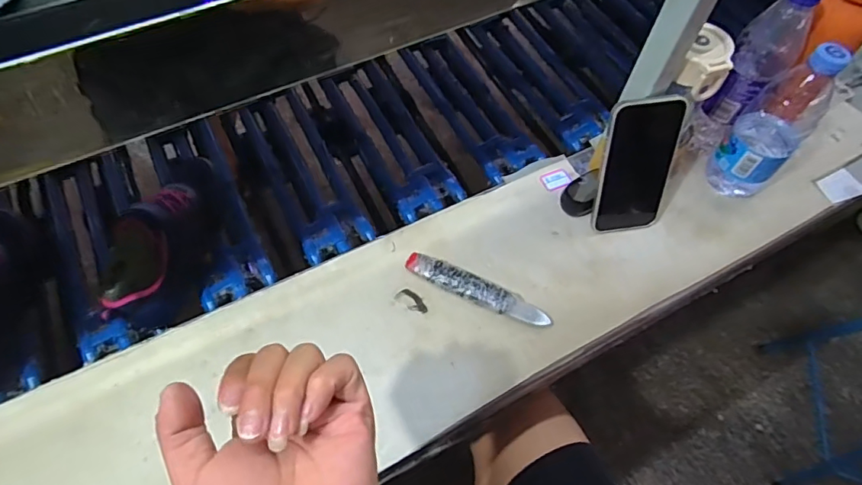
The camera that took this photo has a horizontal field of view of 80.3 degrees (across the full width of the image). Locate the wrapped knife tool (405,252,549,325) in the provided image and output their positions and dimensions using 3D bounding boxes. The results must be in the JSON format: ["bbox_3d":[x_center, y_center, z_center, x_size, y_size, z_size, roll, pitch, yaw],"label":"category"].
[{"bbox_3d":[0.052,0.051,0.569,0.167,0.018,0.032,23,63,12],"label":"wrapped knife tool"}]

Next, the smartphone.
[{"bbox_3d":[0.230,-0.081,0.569,0.085,0.165,0.012,-12,38,-5],"label":"smartphone"}]

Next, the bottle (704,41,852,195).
[{"bbox_3d":[0.390,-0.133,0.585,0.071,0.201,0.078,38,67,19],"label":"bottle"}]

